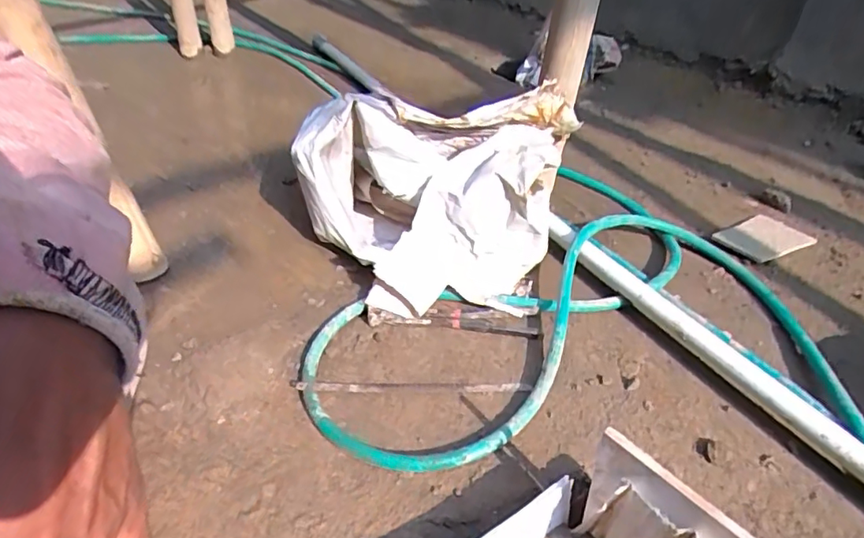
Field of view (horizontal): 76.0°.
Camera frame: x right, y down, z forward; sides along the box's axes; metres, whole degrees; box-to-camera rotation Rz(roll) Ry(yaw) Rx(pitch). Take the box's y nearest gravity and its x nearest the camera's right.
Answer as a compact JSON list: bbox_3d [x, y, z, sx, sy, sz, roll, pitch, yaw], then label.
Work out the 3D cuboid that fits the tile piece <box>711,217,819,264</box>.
[{"bbox_3d":[0.594,-0.058,0.992,0.171,0.014,0.096,-18,41,-23],"label":"tile piece"}]

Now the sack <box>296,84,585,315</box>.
[{"bbox_3d":[-0.010,-0.111,0.871,0.408,0.229,0.348,8,38,10],"label":"sack"}]

